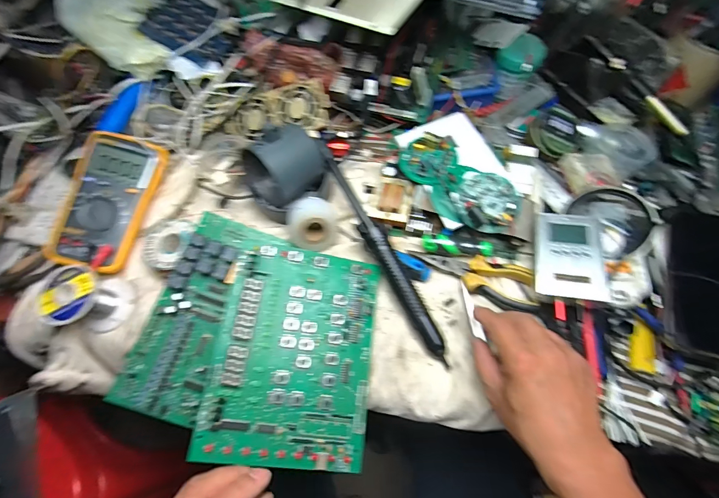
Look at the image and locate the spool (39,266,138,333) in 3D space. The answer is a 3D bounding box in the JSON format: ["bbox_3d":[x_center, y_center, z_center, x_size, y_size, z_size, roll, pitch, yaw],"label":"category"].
[{"bbox_3d":[-0.311,0.058,0.422,0.063,0.064,0.066,11,67,7],"label":"spool"}]

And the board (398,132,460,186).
[{"bbox_3d":[0.086,-0.112,0.456,0.068,0.020,0.078,6,67,5],"label":"board"}]

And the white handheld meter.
[{"bbox_3d":[0.233,0.007,0.410,0.070,0.023,0.103,11,67,7],"label":"white handheld meter"}]

